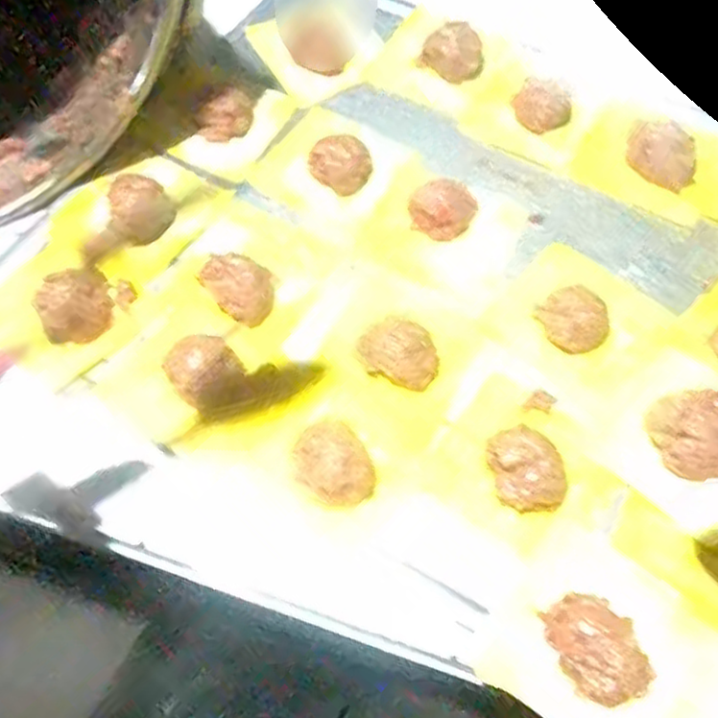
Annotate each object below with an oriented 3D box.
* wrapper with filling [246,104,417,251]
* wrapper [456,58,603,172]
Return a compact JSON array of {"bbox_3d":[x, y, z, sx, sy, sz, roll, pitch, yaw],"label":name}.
[{"bbox_3d":[-0.018,-0.116,0.402,0.073,0.023,0.079,30,64,16],"label":"wrapper with filling"},{"bbox_3d":[0.103,-0.149,0.424,0.066,0.018,0.061,35,65,18],"label":"wrapper"}]

